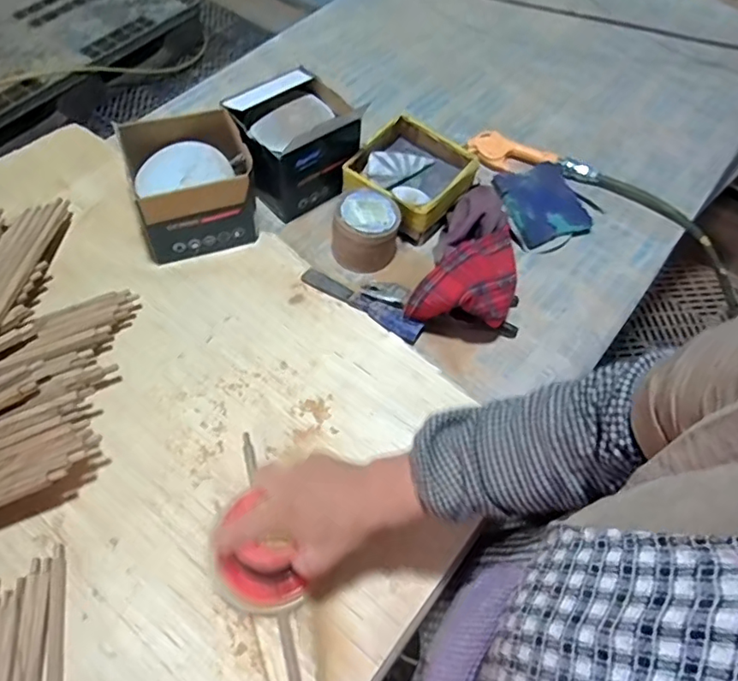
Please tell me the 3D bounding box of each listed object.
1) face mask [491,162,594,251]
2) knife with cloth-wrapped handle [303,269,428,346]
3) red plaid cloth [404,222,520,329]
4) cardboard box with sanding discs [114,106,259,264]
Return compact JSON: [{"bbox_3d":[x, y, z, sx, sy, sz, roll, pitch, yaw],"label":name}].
[{"bbox_3d":[0.246,-0.197,0.777,0.113,0.030,0.126,-14,61,-12],"label":"face mask"},{"bbox_3d":[-0.009,-0.049,0.681,0.167,0.009,0.029,31,62,15],"label":"knife with cloth-wrapped handle"},{"bbox_3d":[0.140,-0.070,0.667,0.181,0.076,0.093,-39,69,-23],"label":"red plaid cloth"},{"bbox_3d":[-0.221,-0.196,0.697,0.142,0.122,0.139,-15,61,-12],"label":"cardboard box with sanding discs"}]

